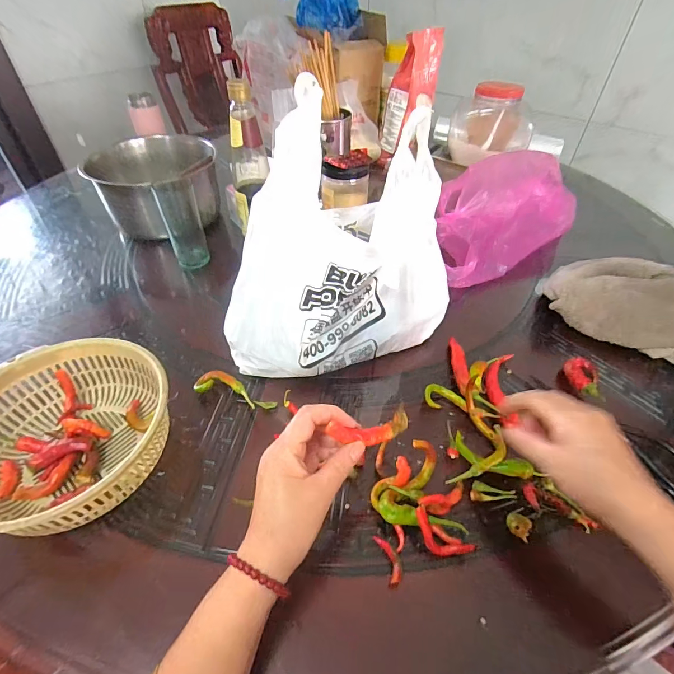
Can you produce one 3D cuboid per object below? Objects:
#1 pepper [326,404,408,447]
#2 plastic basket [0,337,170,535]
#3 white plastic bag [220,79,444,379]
[{"bbox_3d":[0.027,0.074,0.304,0.073,0.013,0.023,-3,43,-28],"label":"pepper"},{"bbox_3d":[-0.260,0.097,0.370,0.188,0.080,0.185,0,46,0],"label":"plastic basket"},{"bbox_3d":[0.000,-0.088,0.425,0.271,0.267,0.141,-23,50,-21],"label":"white plastic bag"}]

